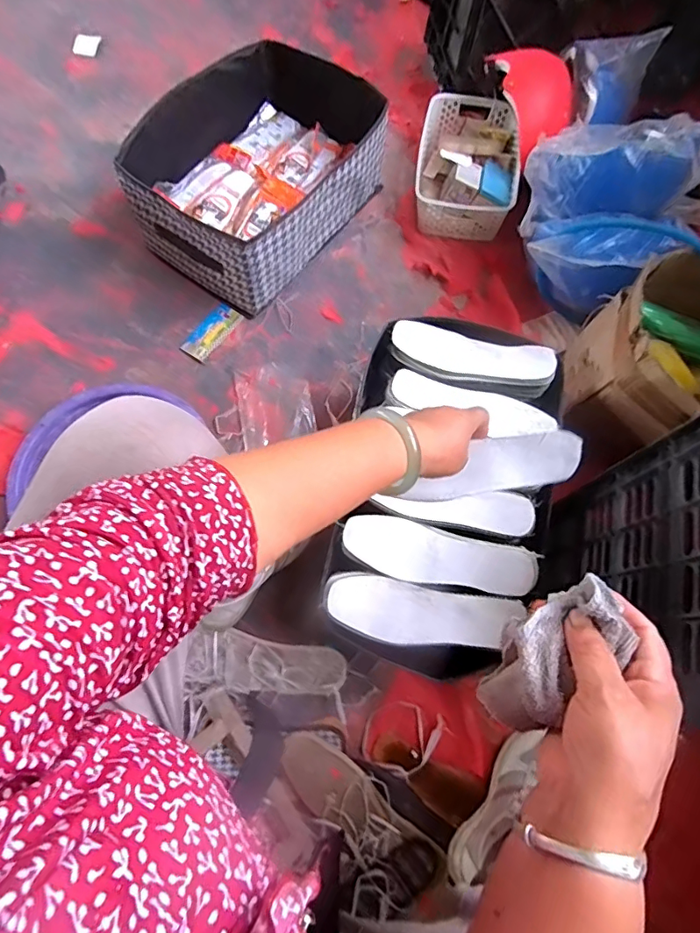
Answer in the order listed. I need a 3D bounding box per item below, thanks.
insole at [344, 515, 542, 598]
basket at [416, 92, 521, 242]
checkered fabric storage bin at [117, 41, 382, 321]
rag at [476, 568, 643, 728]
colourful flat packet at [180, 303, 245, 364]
[{"bbox_3d":[0.107,0.112,0.614,0.229,0.023,0.069,15,73,3],"label":"insole"},{"bbox_3d":[0.238,-0.615,1.020,0.197,0.091,0.306,11,71,2],"label":"basket"},{"bbox_3d":[-0.164,-0.544,0.940,0.316,0.194,0.439,34,74,9],"label":"checkered fabric storage bin"},{"bbox_3d":[0.122,0.113,0.303,0.057,0.029,0.104,40,91,10],"label":"rag"},{"bbox_3d":[-0.256,-0.249,0.930,0.059,0.011,0.120,34,74,9],"label":"colourful flat packet"}]

